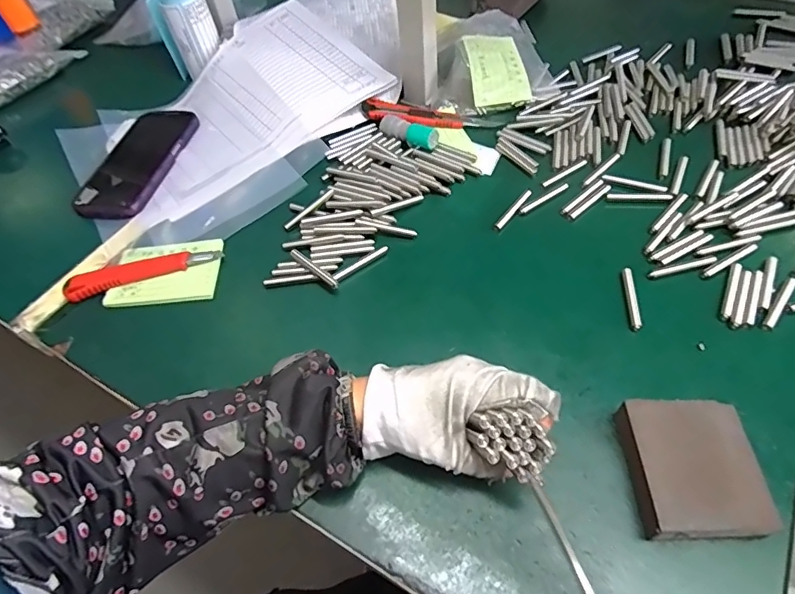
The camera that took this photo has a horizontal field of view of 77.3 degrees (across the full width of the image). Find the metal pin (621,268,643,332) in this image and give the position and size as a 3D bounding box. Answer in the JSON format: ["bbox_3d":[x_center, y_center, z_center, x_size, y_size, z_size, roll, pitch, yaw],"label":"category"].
[{"bbox_3d":[0.189,0.001,0.402,0.009,0.006,0.059,3,54,8],"label":"metal pin"}]

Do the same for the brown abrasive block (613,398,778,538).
[{"bbox_3d":[0.185,0.108,0.313,0.070,0.025,0.081,0,54,6],"label":"brown abrasive block"}]

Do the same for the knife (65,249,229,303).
[{"bbox_3d":[-0.231,-0.026,0.453,0.135,0.013,0.024,-18,54,-7],"label":"knife"}]

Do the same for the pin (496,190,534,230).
[{"bbox_3d":[0.110,-0.084,0.471,0.008,0.004,0.059,32,64,24],"label":"pin"}]

